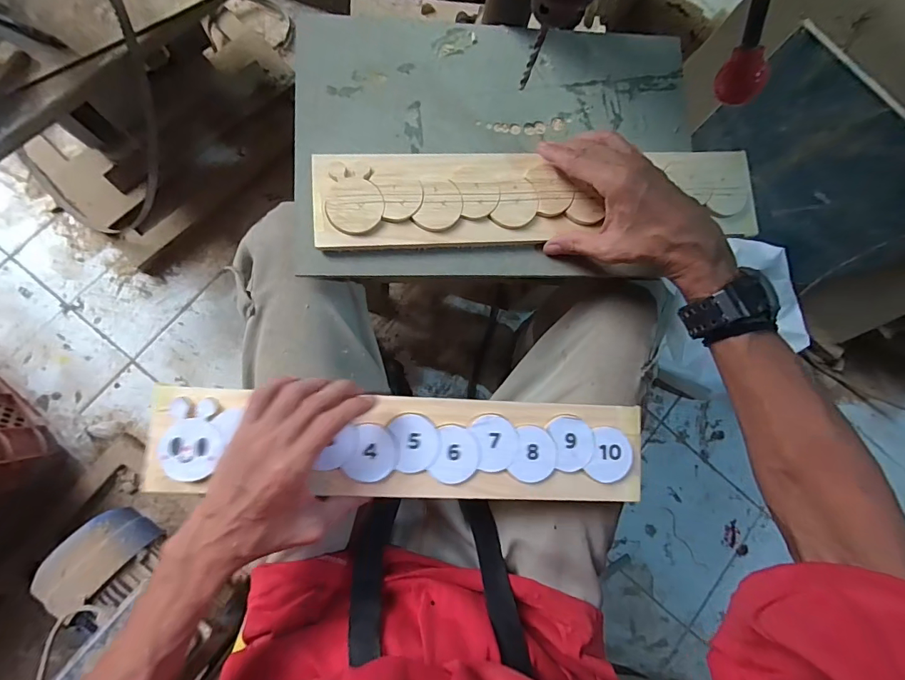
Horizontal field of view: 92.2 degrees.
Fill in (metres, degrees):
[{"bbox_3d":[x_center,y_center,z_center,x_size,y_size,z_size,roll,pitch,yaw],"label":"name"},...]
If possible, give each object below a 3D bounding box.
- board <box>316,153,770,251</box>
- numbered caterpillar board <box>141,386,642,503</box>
[{"bbox_3d":[0.082,-0.127,0.384,0.393,0.014,0.080,-4,84,-8],"label":"board"},{"bbox_3d":[-0.034,0.088,0.359,0.389,0.019,0.080,4,83,-7],"label":"numbered caterpillar board"}]

